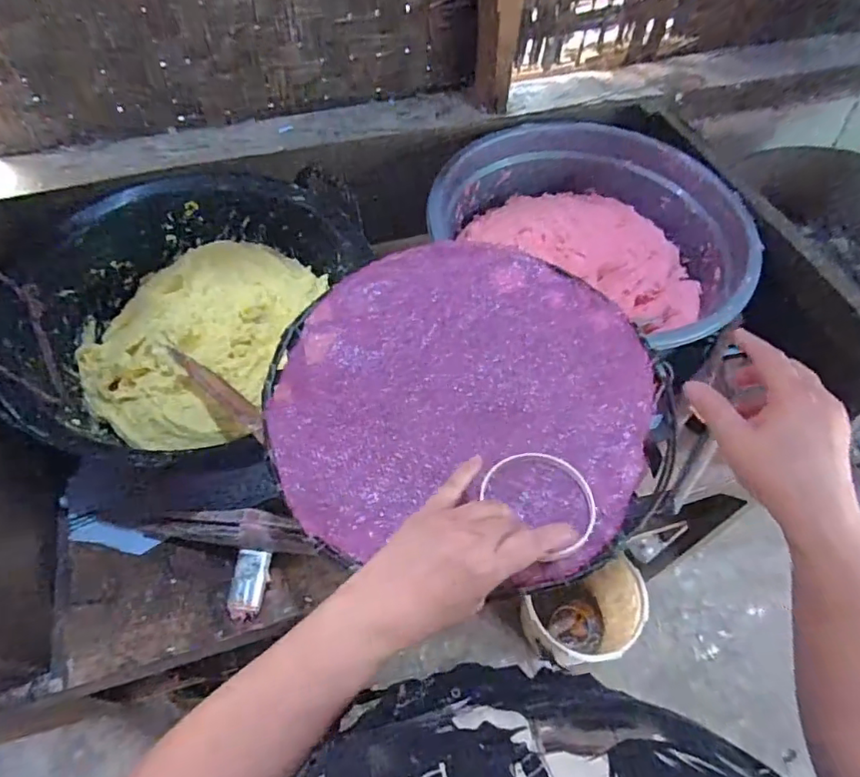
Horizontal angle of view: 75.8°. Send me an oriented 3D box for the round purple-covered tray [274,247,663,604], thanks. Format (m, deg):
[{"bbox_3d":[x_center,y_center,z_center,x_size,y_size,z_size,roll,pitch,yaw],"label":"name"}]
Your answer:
[{"bbox_3d":[0.026,-0.009,0.503,0.327,0.025,0.333,1,57,-2],"label":"round purple-covered tray"}]

